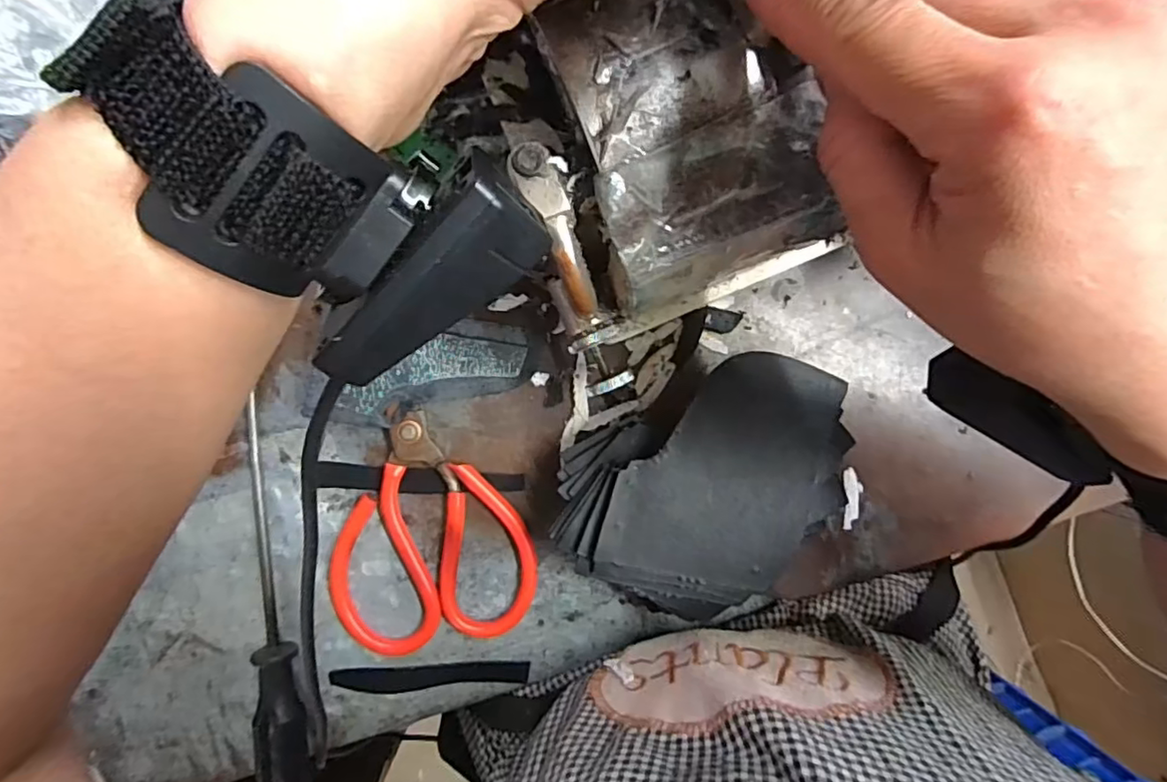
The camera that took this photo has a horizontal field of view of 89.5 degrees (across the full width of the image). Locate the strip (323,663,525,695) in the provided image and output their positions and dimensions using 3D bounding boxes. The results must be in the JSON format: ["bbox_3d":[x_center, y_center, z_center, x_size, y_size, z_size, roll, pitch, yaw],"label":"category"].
[{"bbox_3d":[-0.084,0.159,0.326,0.105,0.004,0.015,-1,94,-3],"label":"strip"}]

